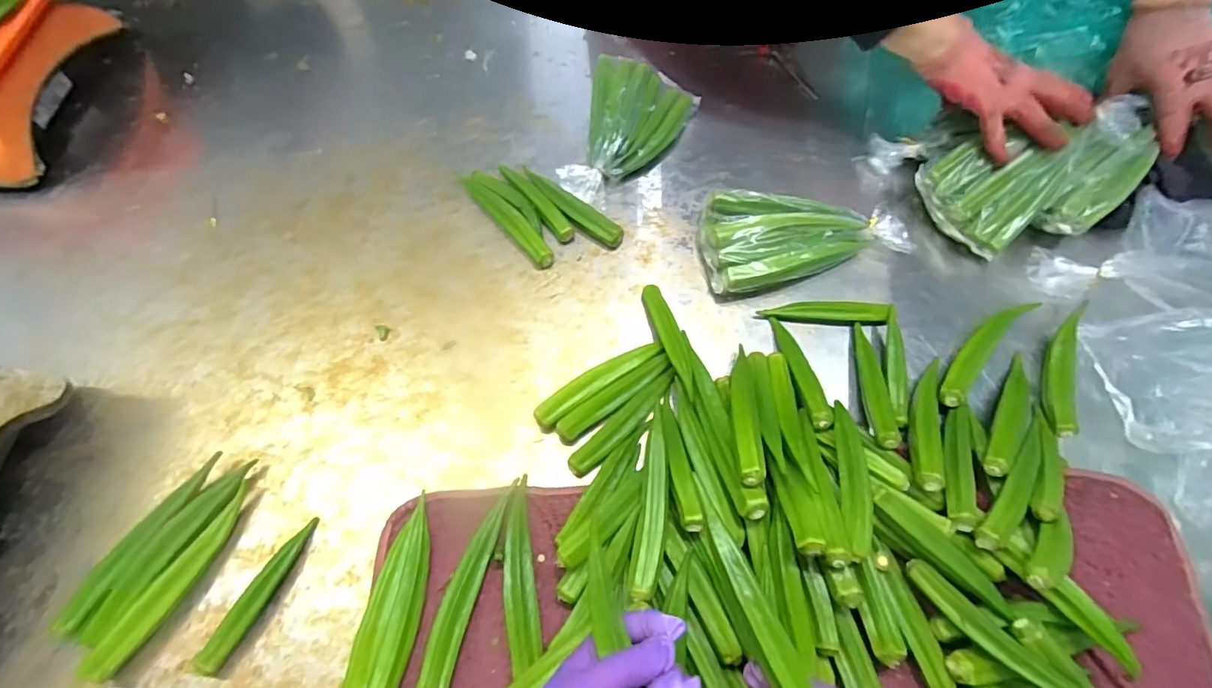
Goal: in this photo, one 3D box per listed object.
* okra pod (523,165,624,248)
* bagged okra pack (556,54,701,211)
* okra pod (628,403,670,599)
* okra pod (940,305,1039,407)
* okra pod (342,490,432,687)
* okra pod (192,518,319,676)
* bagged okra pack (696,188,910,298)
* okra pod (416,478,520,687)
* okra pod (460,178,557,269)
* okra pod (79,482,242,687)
[{"bbox_3d":[-0.043,-0.153,0.599,0.145,0.021,0.029,39,68,16],"label":"okra pod"},{"bbox_3d":[0.021,-0.249,0.632,0.123,0.053,0.189,20,64,8],"label":"bagged okra pack"},{"bbox_3d":[0.039,0.124,0.424,0.024,0.014,0.144,9,63,3],"label":"okra pod"},{"bbox_3d":[0.358,0.006,0.510,0.025,0.024,0.144,41,69,17],"label":"okra pod"},{"bbox_3d":[-0.162,0.196,0.415,0.041,0.027,0.139,5,63,0],"label":"okra pod"},{"bbox_3d":[-0.273,0.196,0.422,0.022,0.016,0.119,24,64,10],"label":"okra pod"},{"bbox_3d":[0.209,-0.115,0.567,0.212,0.056,0.104,-11,64,-8],"label":"bagged okra pack"},{"bbox_3d":[-0.109,0.187,0.419,0.025,0.025,0.161,14,63,5],"label":"okra pod"},{"bbox_3d":[-0.109,-0.137,0.593,0.024,0.017,0.149,-38,70,-19],"label":"okra pod"},{"bbox_3d":[-0.337,0.183,0.419,0.021,0.027,0.148,24,65,10],"label":"okra pod"}]

